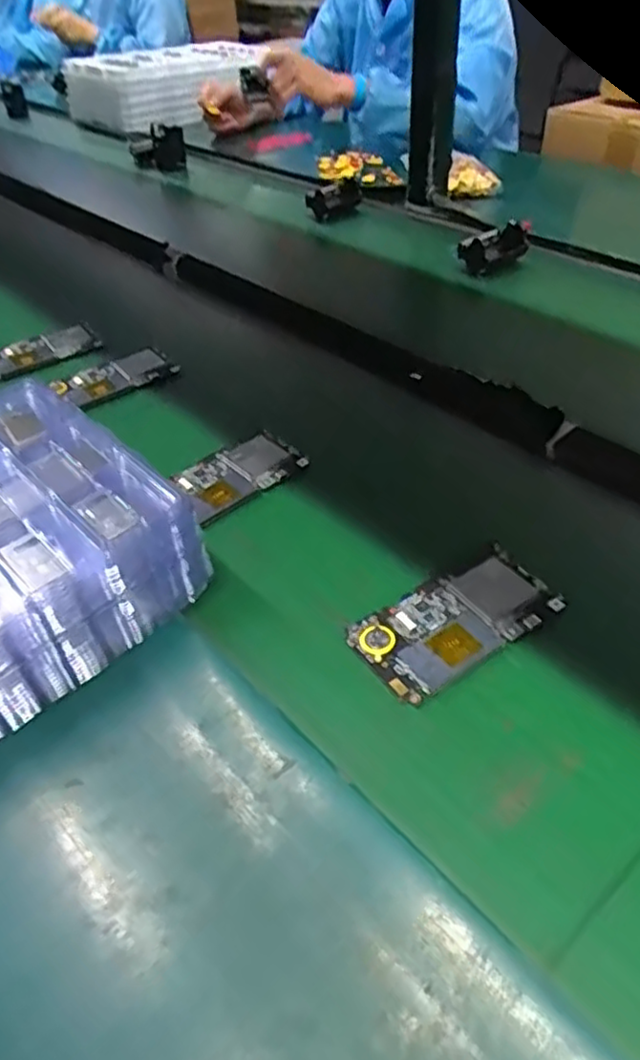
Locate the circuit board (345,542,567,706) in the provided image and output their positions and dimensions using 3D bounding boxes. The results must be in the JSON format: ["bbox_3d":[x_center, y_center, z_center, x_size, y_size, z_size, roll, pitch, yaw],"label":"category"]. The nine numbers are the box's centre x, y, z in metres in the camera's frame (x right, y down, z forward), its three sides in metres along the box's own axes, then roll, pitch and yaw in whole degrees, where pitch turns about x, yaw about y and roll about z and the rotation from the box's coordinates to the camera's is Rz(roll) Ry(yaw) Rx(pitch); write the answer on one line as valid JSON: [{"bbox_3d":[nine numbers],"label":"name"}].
[{"bbox_3d":[0.082,0.052,0.414,0.123,0.009,0.063,-25,44,-23],"label":"circuit board"}]

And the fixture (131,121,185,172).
[{"bbox_3d":[-0.275,-0.648,1.174,0.087,0.068,0.039,-10,40,-7],"label":"fixture"}]

